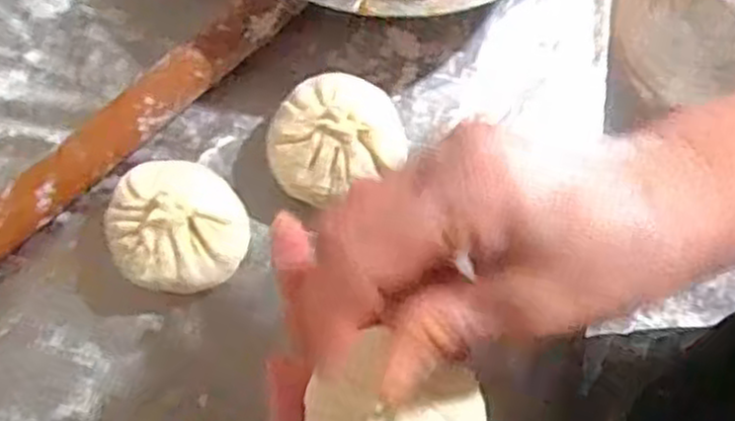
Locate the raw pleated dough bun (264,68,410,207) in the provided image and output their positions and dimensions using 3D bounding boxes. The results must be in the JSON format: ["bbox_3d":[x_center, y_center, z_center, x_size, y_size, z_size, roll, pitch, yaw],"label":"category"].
[{"bbox_3d":[-0.016,-0.036,0.395,0.069,0.051,0.064,-28,77,-7],"label":"raw pleated dough bun"}]

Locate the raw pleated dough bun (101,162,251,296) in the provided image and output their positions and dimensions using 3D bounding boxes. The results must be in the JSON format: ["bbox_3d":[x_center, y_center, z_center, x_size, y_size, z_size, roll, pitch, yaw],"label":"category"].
[{"bbox_3d":[-0.095,0.009,0.384,0.063,0.054,0.065,0,76,0],"label":"raw pleated dough bun"}]

